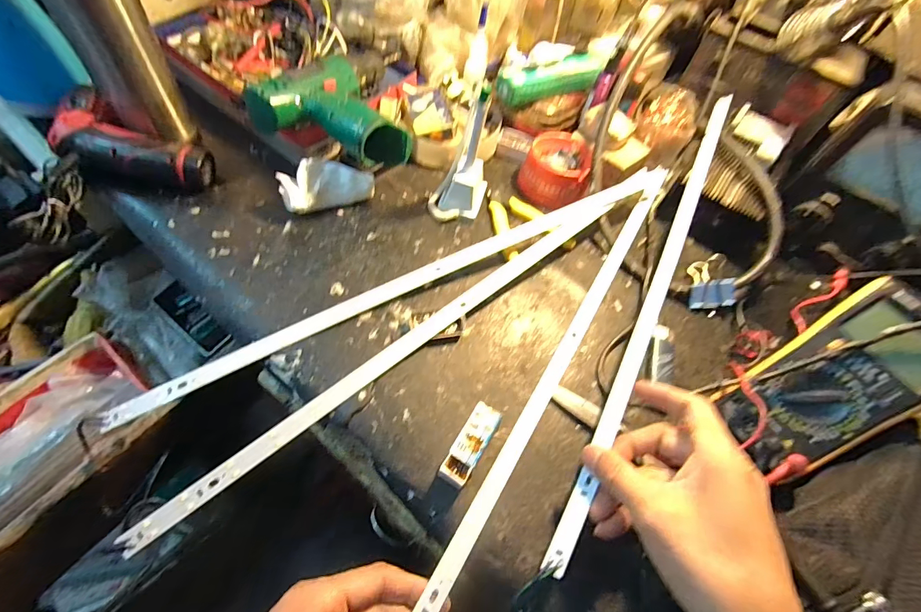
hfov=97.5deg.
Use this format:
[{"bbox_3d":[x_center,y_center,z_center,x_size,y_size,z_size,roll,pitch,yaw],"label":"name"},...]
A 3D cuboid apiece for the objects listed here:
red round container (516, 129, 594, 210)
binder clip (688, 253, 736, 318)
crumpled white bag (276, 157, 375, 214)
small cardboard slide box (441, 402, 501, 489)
[{"bbox_3d":[0.117,-0.171,0.489,0.076,0.045,0.096,17,57,2],"label":"red round container"},{"bbox_3d":[0.265,-0.026,0.431,0.042,0.026,0.062,4,57,-6],"label":"binder clip"},{"bbox_3d":[-0.141,-0.126,0.426,0.093,0.041,0.037,-24,64,-22],"label":"crumpled white bag"},{"bbox_3d":[0.008,0.106,0.310,0.022,0.018,0.063,31,58,11],"label":"small cardboard slide box"}]

